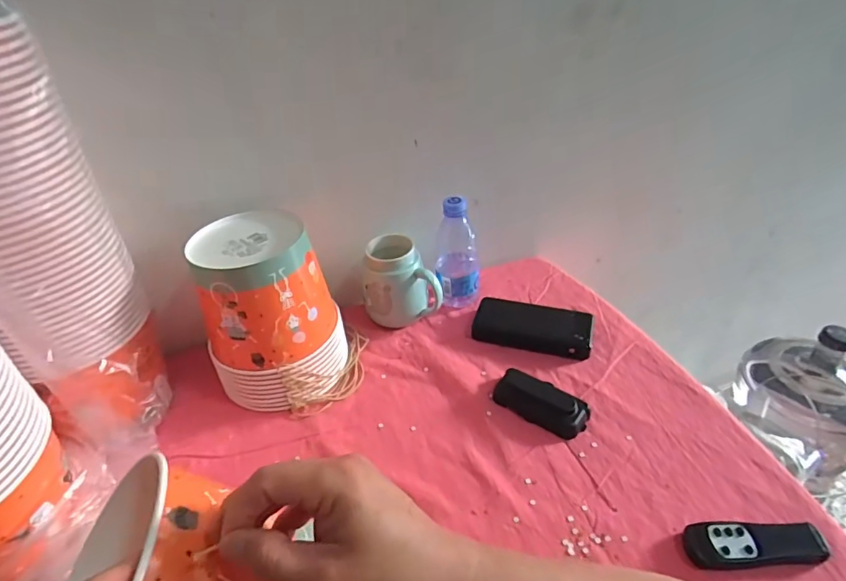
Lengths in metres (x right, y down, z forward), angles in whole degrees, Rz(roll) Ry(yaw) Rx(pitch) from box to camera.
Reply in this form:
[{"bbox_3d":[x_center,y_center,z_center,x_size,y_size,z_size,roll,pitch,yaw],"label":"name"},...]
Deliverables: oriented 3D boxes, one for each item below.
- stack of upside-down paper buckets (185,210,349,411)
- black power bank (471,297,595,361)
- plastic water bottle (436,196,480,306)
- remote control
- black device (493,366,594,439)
[{"bbox_3d":[-0.180,0.028,0.601,0.155,0.191,0.142,-12,38,-11],"label":"stack of upside-down paper buckets"},{"bbox_3d":[0.149,0.045,0.678,0.154,0.022,0.078,10,39,17],"label":"black power bank"},{"bbox_3d":[0.049,-0.053,0.709,0.061,0.155,0.058,-5,37,-2],"label":"plastic water bottle"},{"bbox_3d":[0.292,0.222,0.442,0.116,0.015,0.038,-3,37,1],"label":"remote control"},{"bbox_3d":[0.137,0.129,0.587,0.108,0.020,0.056,25,46,32],"label":"black device"}]

